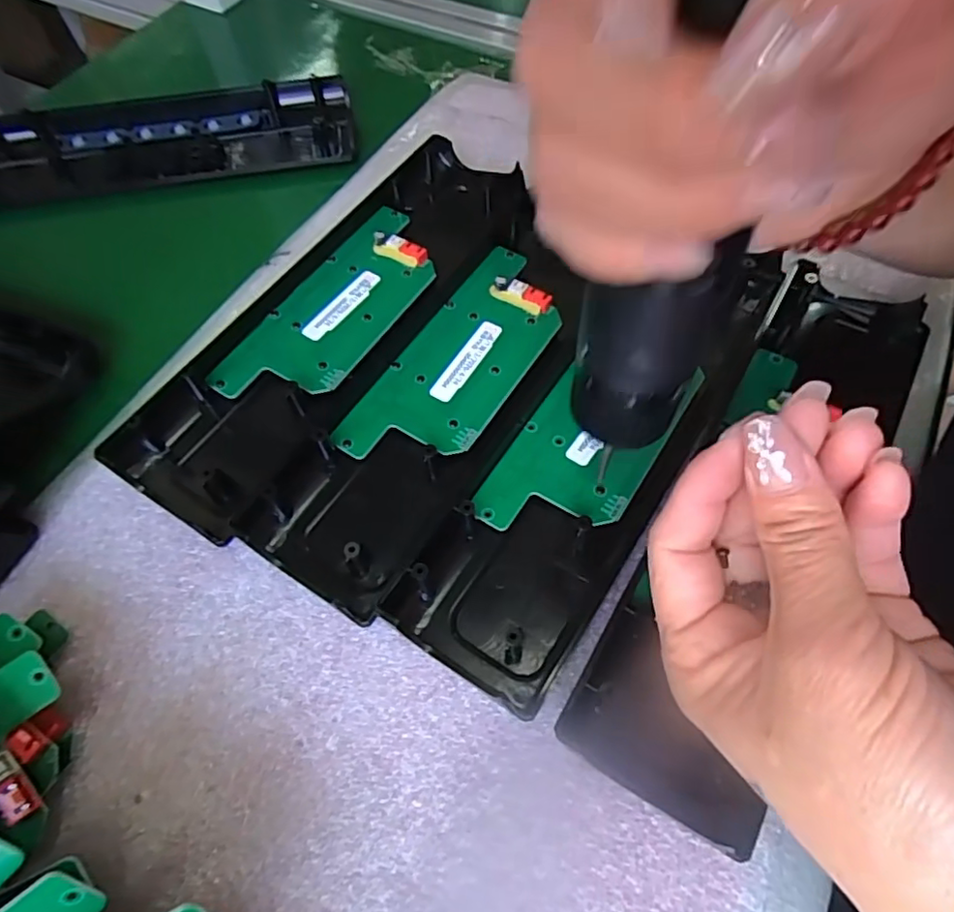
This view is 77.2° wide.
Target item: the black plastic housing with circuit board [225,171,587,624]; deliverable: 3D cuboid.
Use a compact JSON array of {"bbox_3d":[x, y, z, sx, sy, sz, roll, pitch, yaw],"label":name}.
[{"bbox_3d":[-0.008,-0.043,0.278,0.082,0.018,0.234,25,65,13],"label":"black plastic housing with circuit board"}]

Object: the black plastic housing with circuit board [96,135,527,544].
[{"bbox_3d":[-0.065,-0.074,0.296,0.075,0.021,0.246,32,67,17],"label":"black plastic housing with circuit board"}]

